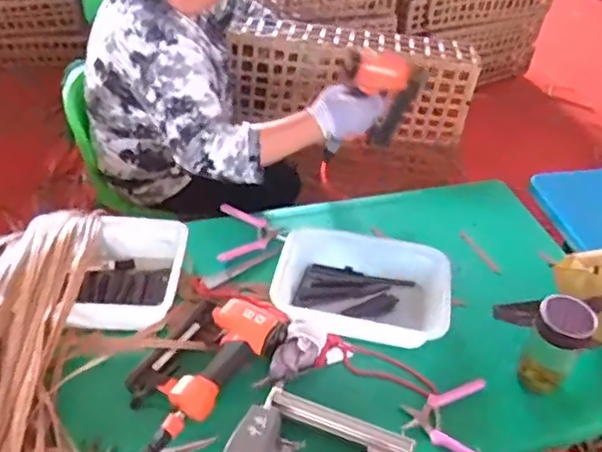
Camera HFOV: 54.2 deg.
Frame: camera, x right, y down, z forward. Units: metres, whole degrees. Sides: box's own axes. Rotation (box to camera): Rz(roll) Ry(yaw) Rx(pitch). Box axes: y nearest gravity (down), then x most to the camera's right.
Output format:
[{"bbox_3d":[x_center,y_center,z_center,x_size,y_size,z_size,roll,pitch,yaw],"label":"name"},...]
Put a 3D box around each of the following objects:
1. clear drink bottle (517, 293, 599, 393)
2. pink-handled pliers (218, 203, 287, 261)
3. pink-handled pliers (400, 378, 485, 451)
[{"bbox_3d":[0.374,0.178,0.875,0.075,0.145,0.078,3,43,-3],"label":"clear drink bottle"},{"bbox_3d":[-0.093,0.014,1.124,0.121,0.027,0.131,0,43,-6],"label":"pink-handled pliers"},{"bbox_3d":[0.210,0.282,0.842,0.121,0.029,0.131,4,43,-2],"label":"pink-handled pliers"}]

